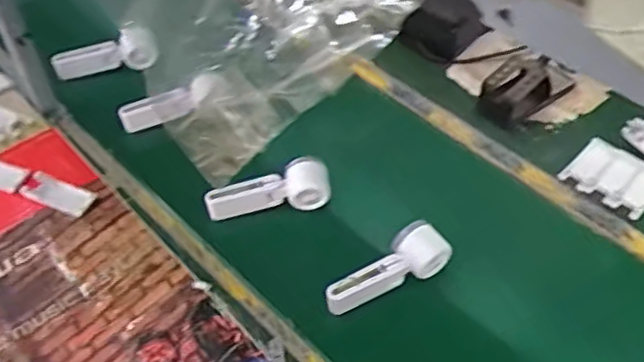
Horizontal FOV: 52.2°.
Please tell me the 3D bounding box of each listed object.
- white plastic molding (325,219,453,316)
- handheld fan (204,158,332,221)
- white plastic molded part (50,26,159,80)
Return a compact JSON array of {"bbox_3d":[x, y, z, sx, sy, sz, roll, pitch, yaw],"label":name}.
[{"bbox_3d":[0.078,0.106,0.822,0.162,0.053,0.052,-22,51,-16],"label":"white plastic molding"},{"bbox_3d":[-0.074,0.010,0.921,0.170,0.046,0.056,-6,49,-3],"label":"handheld fan"},{"bbox_3d":[-0.364,-0.208,1.116,0.199,0.086,0.026,-12,47,14],"label":"white plastic molded part"}]

